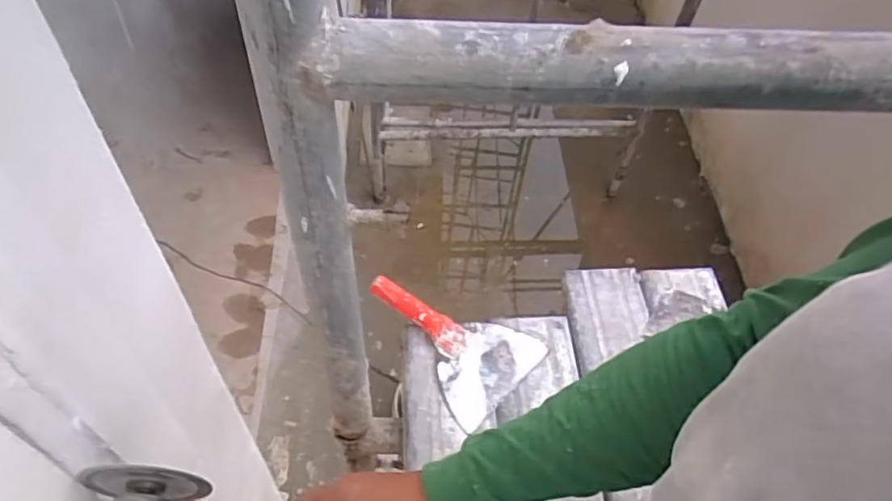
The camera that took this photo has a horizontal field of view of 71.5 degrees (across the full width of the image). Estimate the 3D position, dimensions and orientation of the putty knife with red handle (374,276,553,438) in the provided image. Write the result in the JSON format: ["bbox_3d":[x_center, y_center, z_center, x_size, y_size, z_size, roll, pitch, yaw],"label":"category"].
[{"bbox_3d":[0.002,0.094,0.735,0.203,0.034,0.138,38,59,22],"label":"putty knife with red handle"}]

